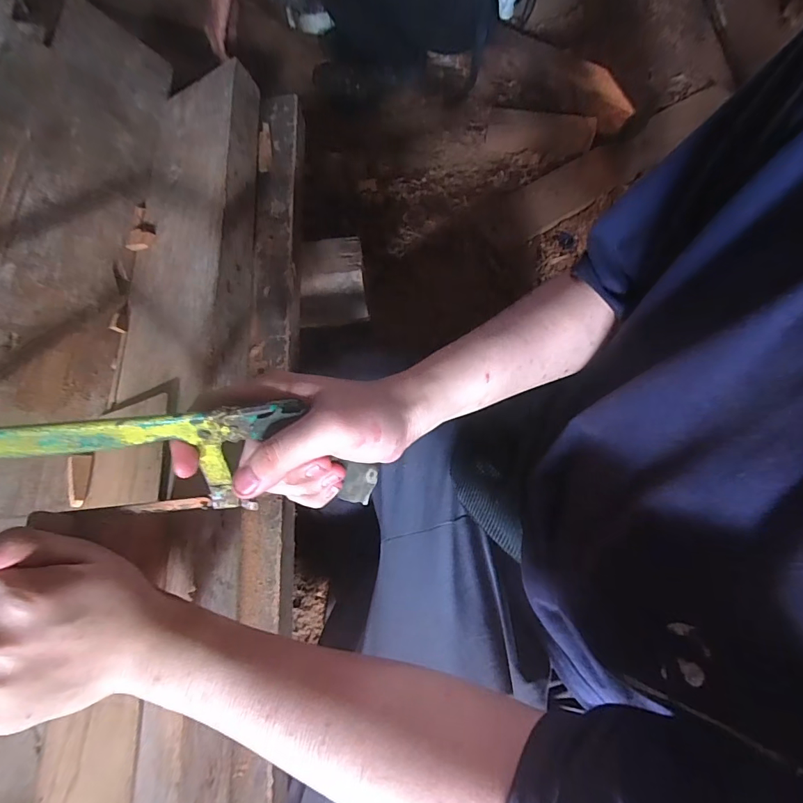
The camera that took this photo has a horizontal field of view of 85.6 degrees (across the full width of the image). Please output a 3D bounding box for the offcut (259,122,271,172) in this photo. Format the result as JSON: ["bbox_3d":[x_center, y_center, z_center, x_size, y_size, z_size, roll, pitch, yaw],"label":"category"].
[{"bbox_3d":[-0.196,-0.365,0.621,0.018,0.004,0.101,-6,67,0],"label":"offcut"}]

